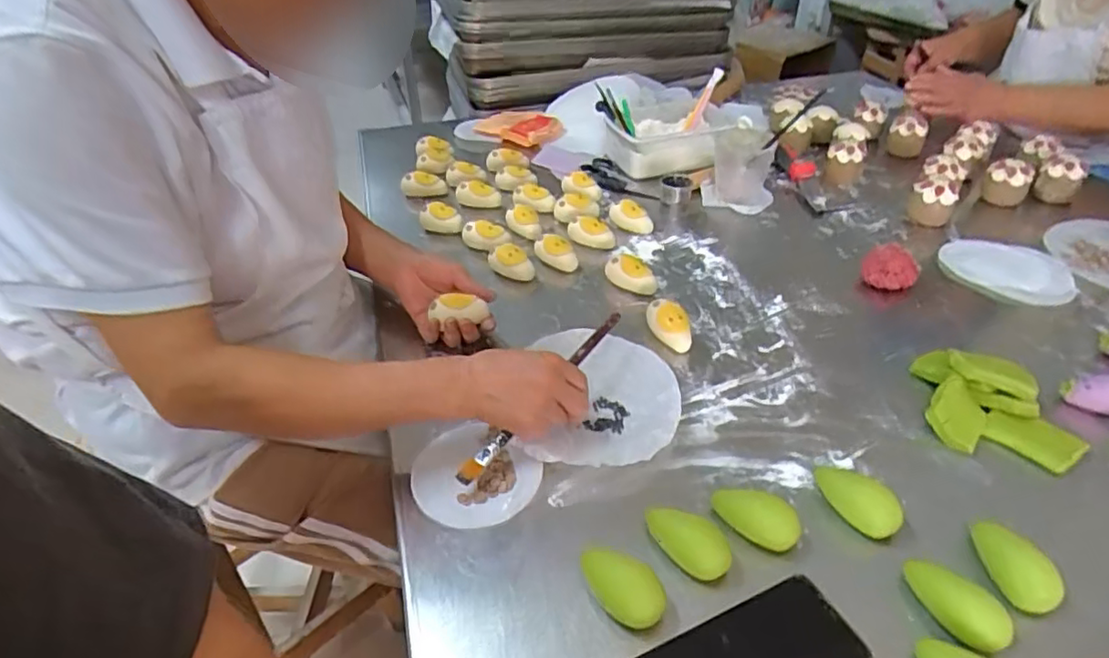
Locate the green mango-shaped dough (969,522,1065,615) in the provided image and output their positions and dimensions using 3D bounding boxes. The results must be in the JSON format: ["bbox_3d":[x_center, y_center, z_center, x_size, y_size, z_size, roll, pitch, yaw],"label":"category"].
[{"bbox_3d":[0.342,0.178,0.475,0.035,0.031,0.066,-15,41,-16],"label":"green mango-shaped dough"}]

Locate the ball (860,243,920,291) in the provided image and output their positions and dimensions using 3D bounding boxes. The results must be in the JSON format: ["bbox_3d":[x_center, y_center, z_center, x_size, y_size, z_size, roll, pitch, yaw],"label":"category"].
[{"bbox_3d":[0.415,-0.072,0.785,0.064,0.039,0.050,20,44,25],"label":"ball"}]

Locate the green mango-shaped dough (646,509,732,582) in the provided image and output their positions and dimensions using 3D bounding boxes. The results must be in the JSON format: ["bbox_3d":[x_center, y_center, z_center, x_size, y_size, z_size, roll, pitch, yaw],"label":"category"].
[{"bbox_3d":[0.102,0.168,0.496,0.070,0.029,0.039,19,43,24],"label":"green mango-shaped dough"}]

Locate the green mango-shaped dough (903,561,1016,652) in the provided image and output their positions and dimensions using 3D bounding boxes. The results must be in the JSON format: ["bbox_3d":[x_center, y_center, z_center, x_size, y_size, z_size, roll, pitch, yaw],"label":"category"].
[{"bbox_3d":[0.281,0.196,0.449,0.031,0.032,0.070,-27,45,-28],"label":"green mango-shaped dough"}]

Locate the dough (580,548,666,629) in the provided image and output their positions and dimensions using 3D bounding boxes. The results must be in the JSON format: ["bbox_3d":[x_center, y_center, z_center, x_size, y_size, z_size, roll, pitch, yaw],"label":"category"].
[{"bbox_3d":[0.049,0.192,0.469,0.067,0.033,0.035,30,49,33],"label":"dough"}]

